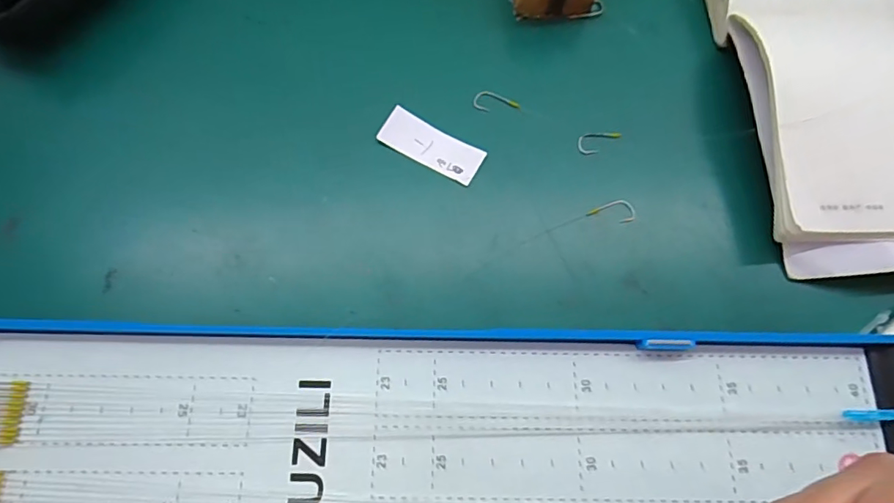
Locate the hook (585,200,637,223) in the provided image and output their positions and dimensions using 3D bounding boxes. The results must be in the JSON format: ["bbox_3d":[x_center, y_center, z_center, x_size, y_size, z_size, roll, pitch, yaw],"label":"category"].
[{"bbox_3d":[0.070,-0.016,0.214,0.020,0.004,0.010,-13,71,-6],"label":"hook"}]

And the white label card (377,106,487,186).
[{"bbox_3d":[-0.007,-0.047,0.221,0.045,0.004,0.018,29,72,7],"label":"white label card"}]

